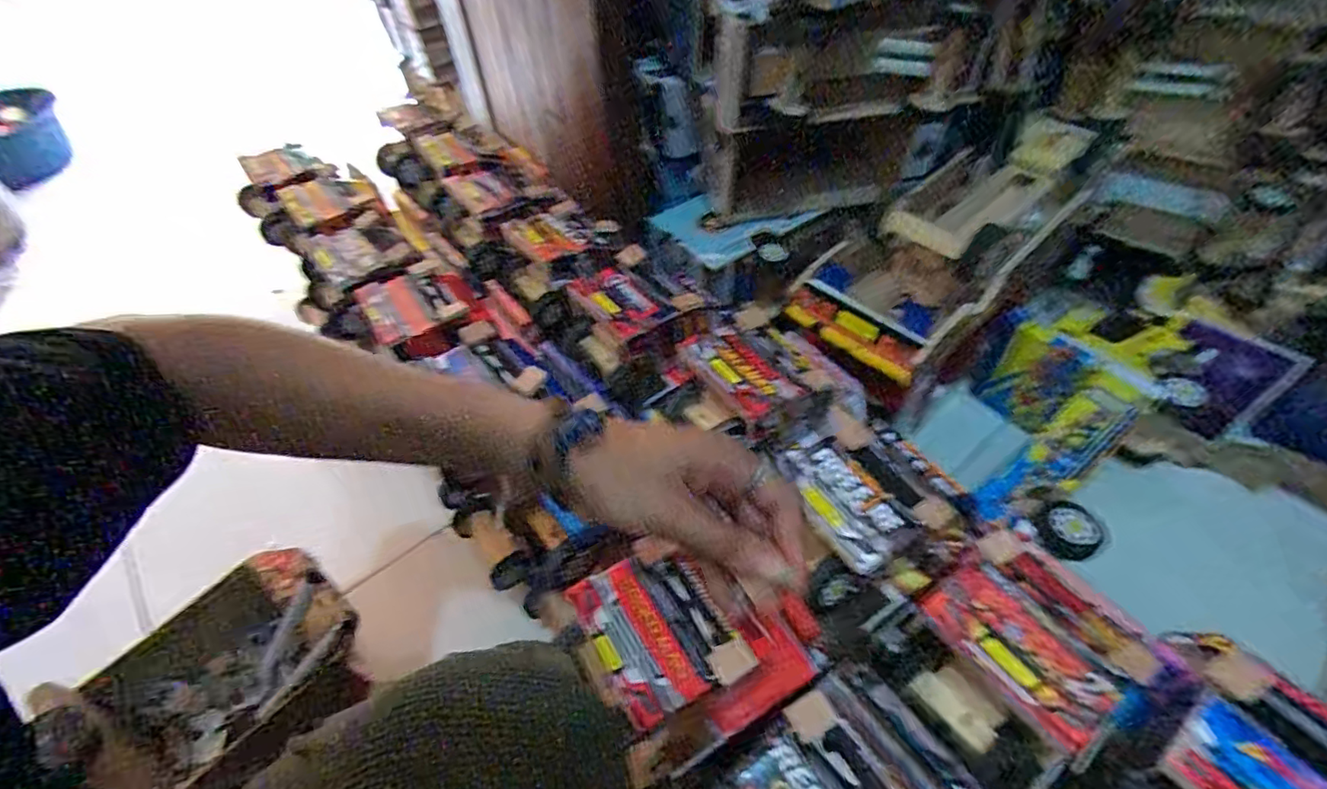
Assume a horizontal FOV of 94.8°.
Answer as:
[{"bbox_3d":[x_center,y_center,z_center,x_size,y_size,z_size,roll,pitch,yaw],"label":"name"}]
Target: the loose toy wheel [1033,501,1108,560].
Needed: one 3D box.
[{"bbox_3d":[0.411,0.140,0.619,0.057,0.030,0.057,-2,50,2],"label":"loose toy wheel"}]

